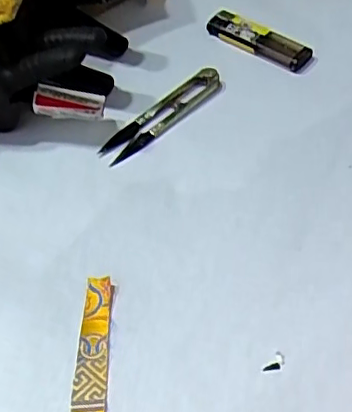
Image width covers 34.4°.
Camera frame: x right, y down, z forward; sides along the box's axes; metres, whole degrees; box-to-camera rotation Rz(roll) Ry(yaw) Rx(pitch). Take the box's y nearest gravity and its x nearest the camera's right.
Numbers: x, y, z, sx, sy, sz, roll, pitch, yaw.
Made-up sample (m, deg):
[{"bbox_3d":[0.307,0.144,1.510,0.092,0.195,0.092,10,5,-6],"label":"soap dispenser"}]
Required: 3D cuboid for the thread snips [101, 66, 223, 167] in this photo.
[{"bbox_3d":[-0.012,-0.064,0.385,0.098,0.015,0.025,-38,59,-21],"label":"thread snips"}]

